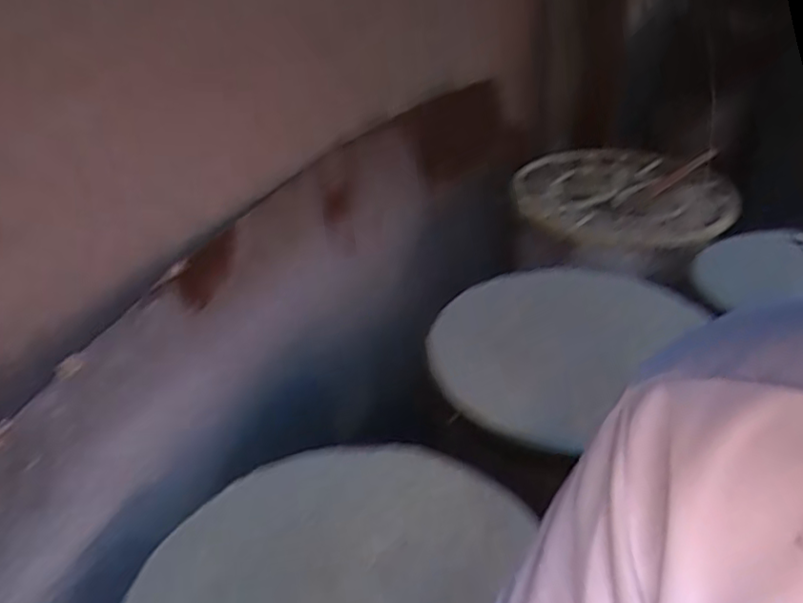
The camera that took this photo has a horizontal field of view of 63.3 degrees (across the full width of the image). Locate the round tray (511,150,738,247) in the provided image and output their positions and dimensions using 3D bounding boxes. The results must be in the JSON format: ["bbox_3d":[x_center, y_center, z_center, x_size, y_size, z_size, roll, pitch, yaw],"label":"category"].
[{"bbox_3d":[0.430,-0.220,1.261,0.384,0.058,0.377,-6,32,4],"label":"round tray"}]

